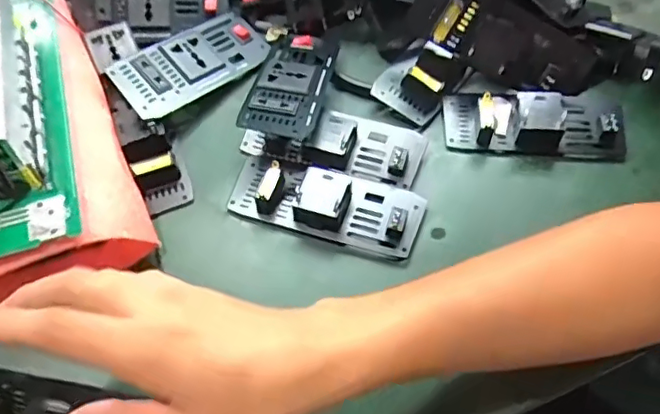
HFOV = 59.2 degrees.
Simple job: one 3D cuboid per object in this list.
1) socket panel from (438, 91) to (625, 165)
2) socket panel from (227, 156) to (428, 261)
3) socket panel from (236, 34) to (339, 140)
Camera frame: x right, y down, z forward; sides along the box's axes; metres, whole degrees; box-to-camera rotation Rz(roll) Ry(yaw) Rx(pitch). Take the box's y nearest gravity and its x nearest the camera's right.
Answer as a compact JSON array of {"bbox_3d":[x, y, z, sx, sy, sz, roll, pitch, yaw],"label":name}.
[{"bbox_3d":[0.163,-0.072,0.463,0.136,0.033,0.056,6,57,3],"label":"socket panel"},{"bbox_3d":[-0.003,-0.007,0.427,0.140,0.028,0.056,16,58,9],"label":"socket panel"},{"bbox_3d":[-0.031,-0.101,0.467,0.058,0.020,0.138,8,44,5],"label":"socket panel"}]

